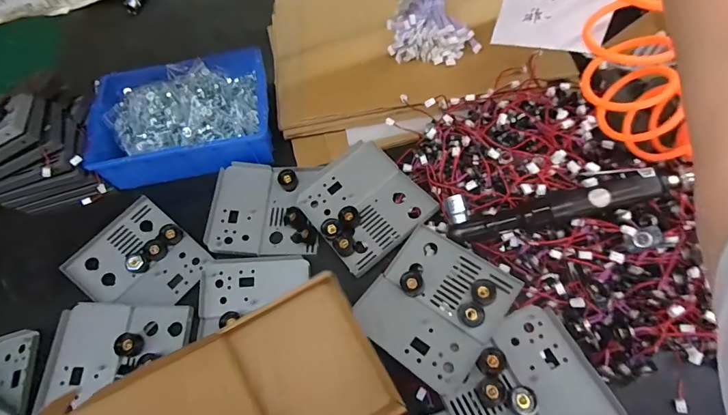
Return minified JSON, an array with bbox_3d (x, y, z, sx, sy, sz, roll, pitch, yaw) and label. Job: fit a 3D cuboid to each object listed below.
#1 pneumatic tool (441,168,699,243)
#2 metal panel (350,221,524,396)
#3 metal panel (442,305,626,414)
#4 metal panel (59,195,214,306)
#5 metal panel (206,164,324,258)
[{"bbox_3d":[0.229,-0.005,0.496,0.249,0.035,0.062,-14,60,19],"label":"pneumatic tool"},{"bbox_3d":[0.091,0.118,0.497,0.156,0.029,0.166,35,69,19],"label":"metal panel"},{"bbox_3d":[0.184,0.213,0.451,0.170,0.023,0.150,-23,63,-9],"label":"metal panel"},{"bbox_3d":[-0.326,0.078,0.569,0.161,0.029,0.146,32,68,18],"label":"metal panel"},{"bbox_3d":[-0.150,-0.001,0.606,0.160,0.030,0.148,0,62,3],"label":"metal panel"}]

